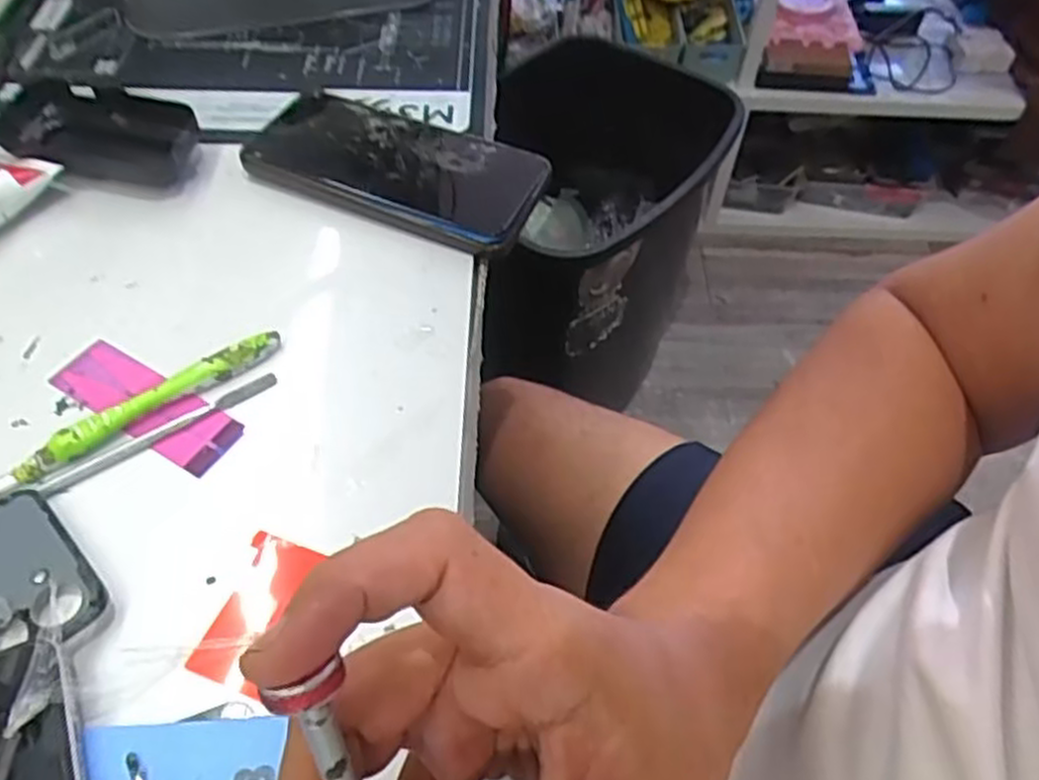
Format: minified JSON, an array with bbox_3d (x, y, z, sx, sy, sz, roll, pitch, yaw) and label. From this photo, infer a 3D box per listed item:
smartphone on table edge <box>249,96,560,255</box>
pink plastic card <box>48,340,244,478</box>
[{"bbox_3d":[-0.071,-0.131,0.463,0.174,0.015,0.084,18,53,14],"label":"smartphone on table edge"},{"bbox_3d":[-0.174,0.006,0.370,0.100,0.008,0.030,28,56,15],"label":"pink plastic card"}]

